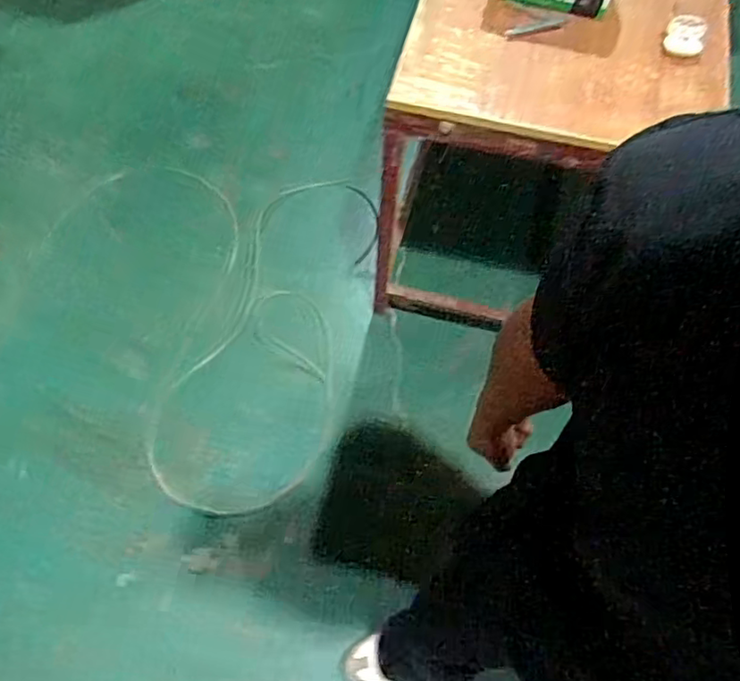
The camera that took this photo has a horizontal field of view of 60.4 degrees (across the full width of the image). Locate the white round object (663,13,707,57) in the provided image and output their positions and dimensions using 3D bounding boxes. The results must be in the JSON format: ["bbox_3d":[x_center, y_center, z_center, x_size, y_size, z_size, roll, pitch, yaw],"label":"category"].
[{"bbox_3d":[0.566,-0.547,1.137,0.069,0.041,0.080,23,65,12],"label":"white round object"}]

